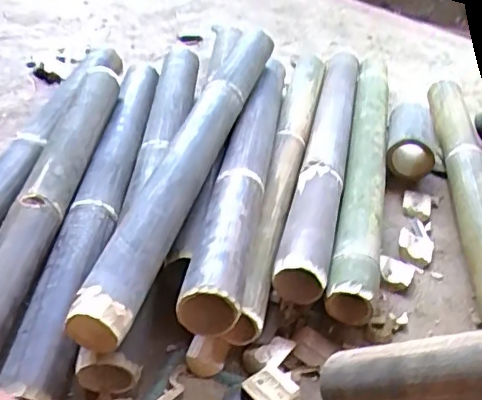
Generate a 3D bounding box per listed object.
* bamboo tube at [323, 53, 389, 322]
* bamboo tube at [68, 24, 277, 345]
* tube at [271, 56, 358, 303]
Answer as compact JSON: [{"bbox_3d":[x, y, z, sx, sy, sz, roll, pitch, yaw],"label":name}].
[{"bbox_3d":[0.192,-0.061,0.884,0.066,0.069,0.608,11,40,7],"label":"bamboo tube"},{"bbox_3d":[-0.061,-0.072,0.762,0.059,0.061,0.631,12,42,10],"label":"bamboo tube"},{"bbox_3d":[0.132,-0.080,0.903,0.072,0.072,0.643,11,40,7],"label":"tube"}]

